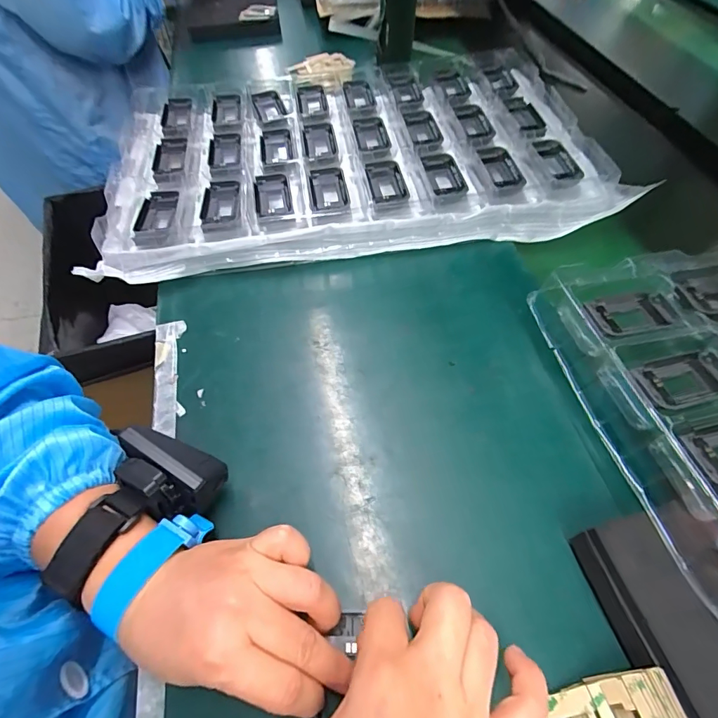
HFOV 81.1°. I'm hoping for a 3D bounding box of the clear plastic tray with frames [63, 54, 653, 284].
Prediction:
[{"bbox_3d":[-0.005,-0.234,0.487,0.522,0.075,0.301,-6,56,-6],"label":"clear plastic tray with frames"}]

